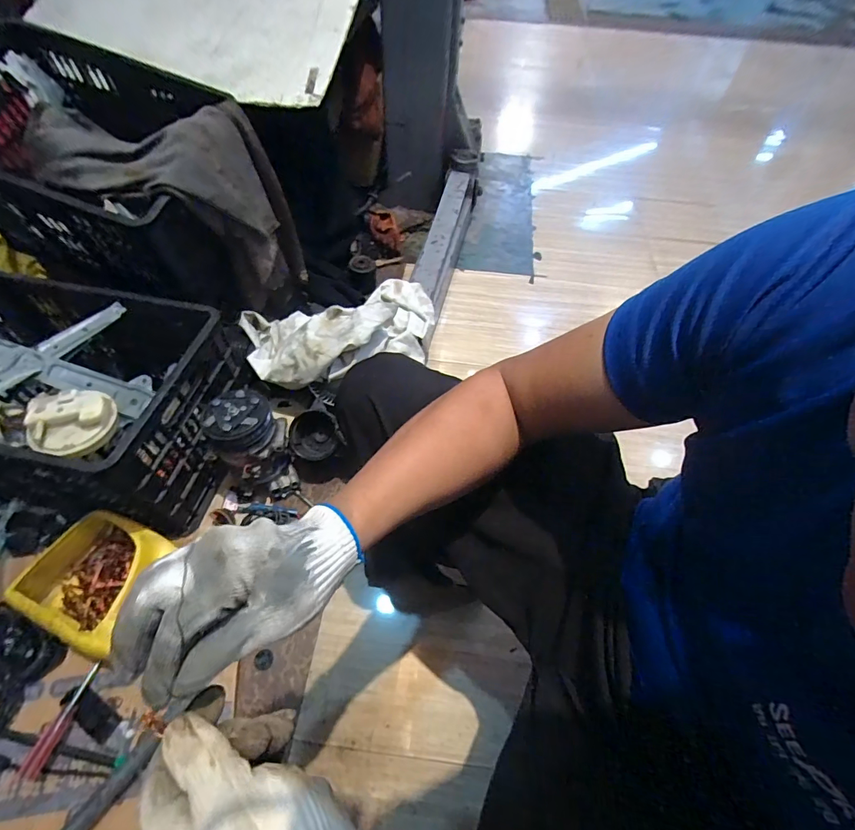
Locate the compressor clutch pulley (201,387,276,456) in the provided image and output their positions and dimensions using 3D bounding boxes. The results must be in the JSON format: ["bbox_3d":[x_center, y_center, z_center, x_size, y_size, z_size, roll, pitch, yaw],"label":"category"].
[{"bbox_3d":[-0.335,0.011,0.750,0.106,0.061,0.107,1,55,-2],"label":"compressor clutch pulley"}]

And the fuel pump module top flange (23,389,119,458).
[{"bbox_3d":[-0.546,0.012,0.650,0.109,0.045,0.108,5,69,-12],"label":"fuel pump module top flange"}]

